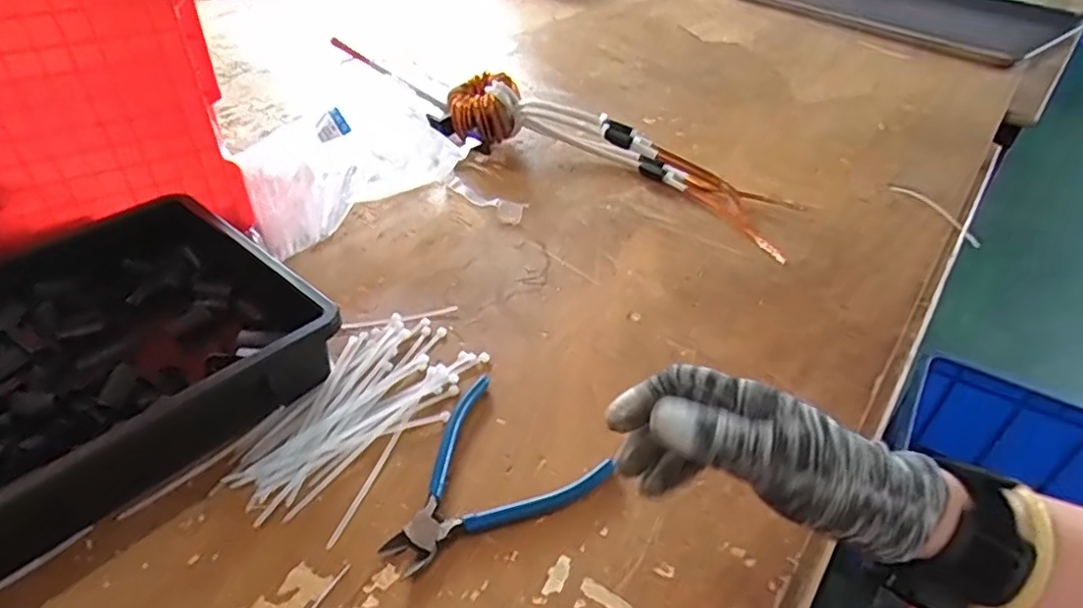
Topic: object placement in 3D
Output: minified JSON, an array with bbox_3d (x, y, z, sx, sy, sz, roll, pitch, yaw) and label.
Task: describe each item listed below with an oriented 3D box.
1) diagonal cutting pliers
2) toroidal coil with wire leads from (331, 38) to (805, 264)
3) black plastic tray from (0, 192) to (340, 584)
[{"bbox_3d":[-0.042,0.113,0.405,0.121,0.012,0.133,30,46,29],"label":"diagonal cutting pliers"},{"bbox_3d":[0.001,-0.201,0.735,0.595,0.072,0.088,23,43,23],"label":"toroidal coil with wire leads"},{"bbox_3d":[-0.349,0.063,0.413,0.249,0.065,0.361,28,45,27],"label":"black plastic tray"}]

